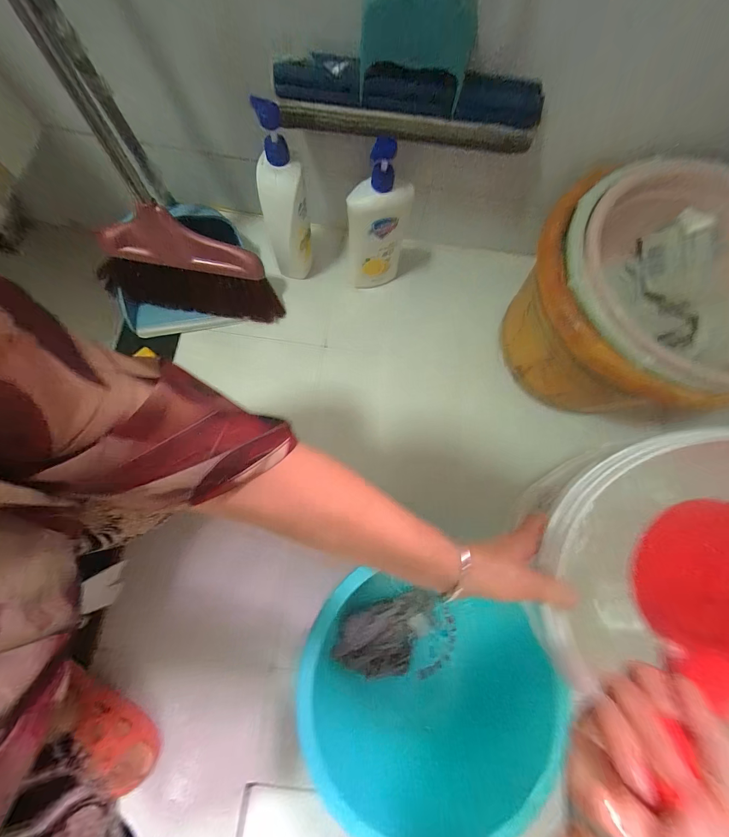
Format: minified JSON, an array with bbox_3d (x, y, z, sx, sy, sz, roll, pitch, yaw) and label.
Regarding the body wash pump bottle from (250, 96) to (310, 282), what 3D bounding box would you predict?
[{"bbox_3d":[-0.144,-0.371,0.564,0.082,0.276,0.081,-11,81,-5],"label":"body wash pump bottle"}]

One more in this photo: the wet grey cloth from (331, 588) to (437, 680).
[{"bbox_3d":[0.040,0.361,0.511,0.175,0.055,0.096,-16,81,-6],"label":"wet grey cloth"}]

